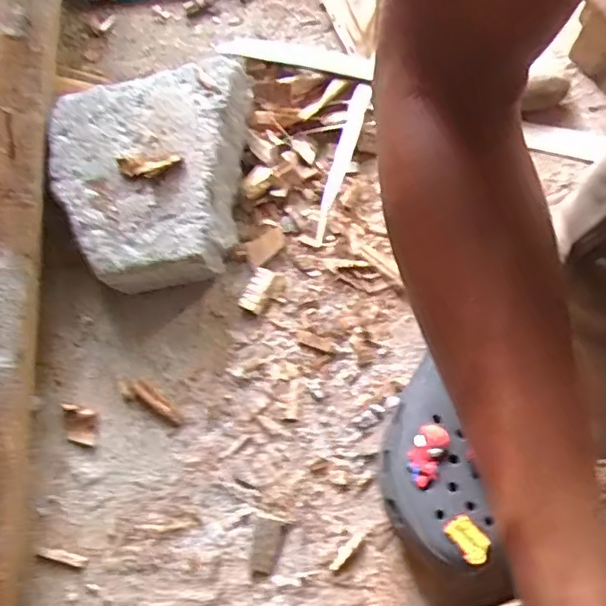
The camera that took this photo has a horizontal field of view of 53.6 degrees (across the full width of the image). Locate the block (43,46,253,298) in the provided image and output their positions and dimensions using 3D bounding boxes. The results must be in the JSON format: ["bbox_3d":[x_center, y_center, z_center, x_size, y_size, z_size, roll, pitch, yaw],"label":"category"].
[{"bbox_3d":[-0.143,-0.121,0.574,0.183,0.072,0.210,-6,68,0],"label":"block"}]

